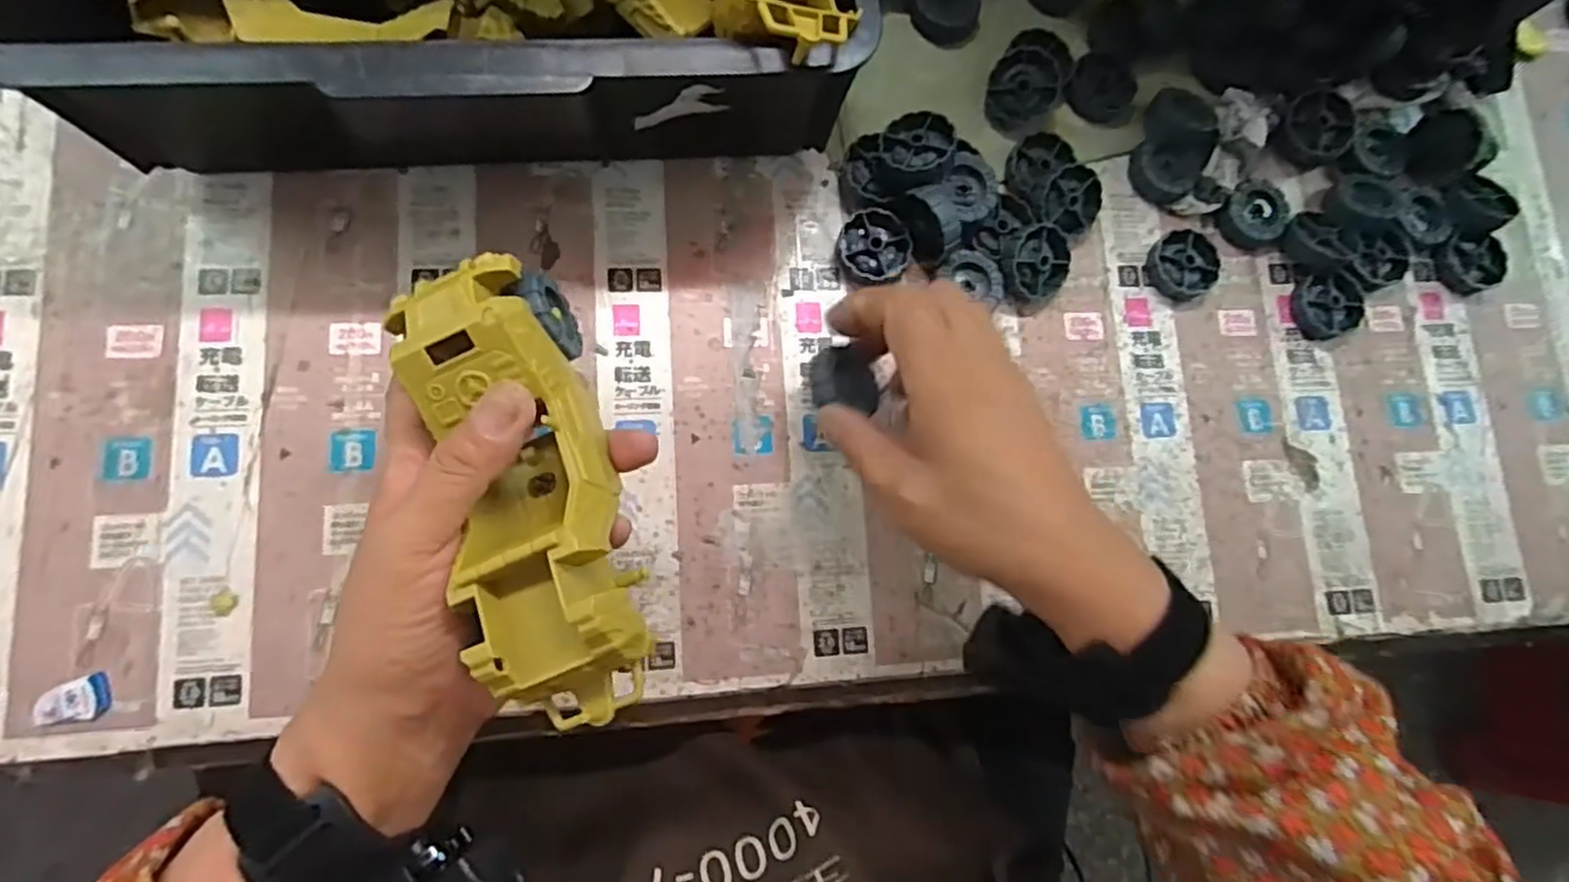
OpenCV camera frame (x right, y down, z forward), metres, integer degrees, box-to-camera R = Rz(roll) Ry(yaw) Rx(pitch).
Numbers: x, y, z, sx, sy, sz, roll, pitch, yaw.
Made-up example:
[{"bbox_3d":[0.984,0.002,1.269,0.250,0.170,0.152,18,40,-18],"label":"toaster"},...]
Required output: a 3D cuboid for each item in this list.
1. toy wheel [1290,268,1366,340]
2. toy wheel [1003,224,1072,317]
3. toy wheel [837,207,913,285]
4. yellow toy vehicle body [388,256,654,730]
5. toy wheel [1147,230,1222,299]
[{"bbox_3d":[0.316,-0.078,0.428,0.034,0.014,0.037,1,82,-7],"label":"toy wheel"},{"bbox_3d":[0.138,-0.095,0.404,0.042,0.015,0.042,-5,103,-21],"label":"toy wheel"},{"bbox_3d":[0.048,-0.104,0.399,0.039,0.011,0.039,1,82,-7],"label":"toy wheel"},{"bbox_3d":[-0.095,0.013,0.267,0.059,0.050,0.175,-19,77,-8],"label":"yellow toy vehicle body"},{"bbox_3d":[0.230,-0.101,0.424,0.040,0.011,0.038,1,82,-7],"label":"toy wheel"}]

